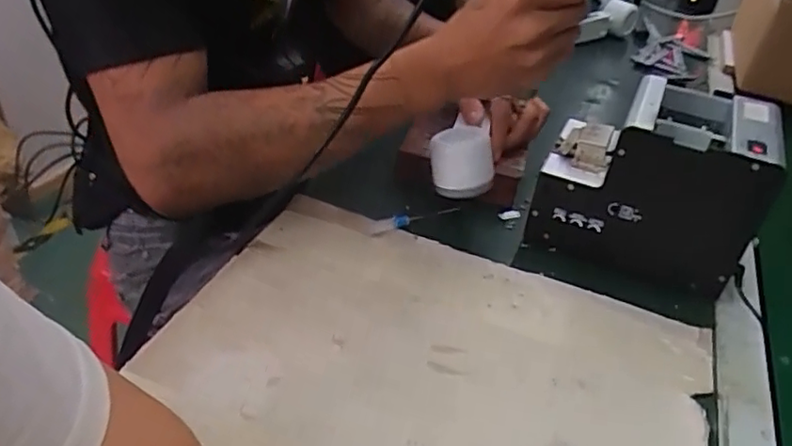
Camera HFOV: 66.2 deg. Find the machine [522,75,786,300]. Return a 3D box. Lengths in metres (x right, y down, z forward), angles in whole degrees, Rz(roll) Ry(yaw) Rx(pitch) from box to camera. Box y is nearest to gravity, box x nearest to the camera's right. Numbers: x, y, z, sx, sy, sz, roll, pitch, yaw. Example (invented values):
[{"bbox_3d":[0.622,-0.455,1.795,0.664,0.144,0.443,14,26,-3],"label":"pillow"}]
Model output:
[{"bbox_3d":[0.238,-0.042,0.573,0.180,0.148,0.128,21,39,16],"label":"machine"}]

